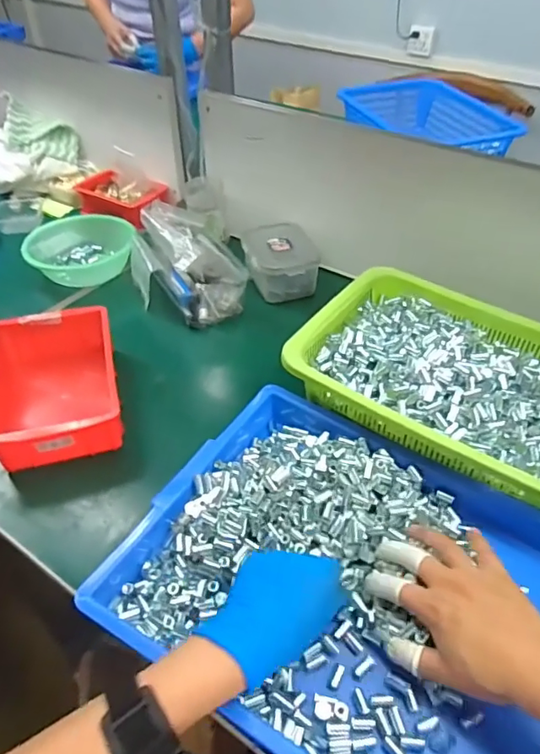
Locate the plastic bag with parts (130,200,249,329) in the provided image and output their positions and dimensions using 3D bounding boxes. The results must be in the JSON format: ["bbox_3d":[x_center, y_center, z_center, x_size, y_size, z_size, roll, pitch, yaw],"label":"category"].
[{"bbox_3d":[-0.126,-0.172,0.747,0.125,0.098,0.199,-18,48,-18],"label":"plastic bag with parts"}]

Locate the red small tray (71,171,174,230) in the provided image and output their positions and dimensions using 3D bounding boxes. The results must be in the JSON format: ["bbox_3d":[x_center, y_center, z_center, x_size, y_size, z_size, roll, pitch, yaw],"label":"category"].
[{"bbox_3d":[-0.266,-0.320,0.913,0.164,0.051,0.081,22,49,20],"label":"red small tray"}]

